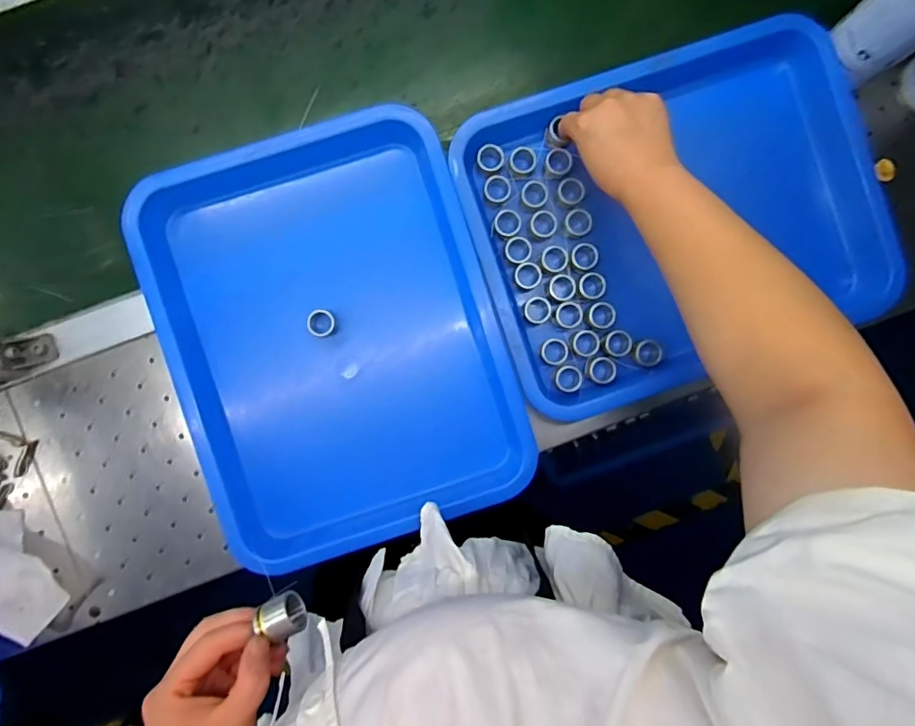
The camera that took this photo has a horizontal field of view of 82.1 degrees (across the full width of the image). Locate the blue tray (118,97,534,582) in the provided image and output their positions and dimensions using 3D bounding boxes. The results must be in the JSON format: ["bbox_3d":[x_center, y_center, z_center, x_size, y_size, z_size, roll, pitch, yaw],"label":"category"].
[{"bbox_3d":[-0.113,-0.019,0.502,0.301,0.044,0.389,-18,91,-4],"label":"blue tray"}]

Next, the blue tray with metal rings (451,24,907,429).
[{"bbox_3d":[0.211,-0.138,0.515,0.393,0.065,0.309,-22,91,-4],"label":"blue tray with metal rings"}]

